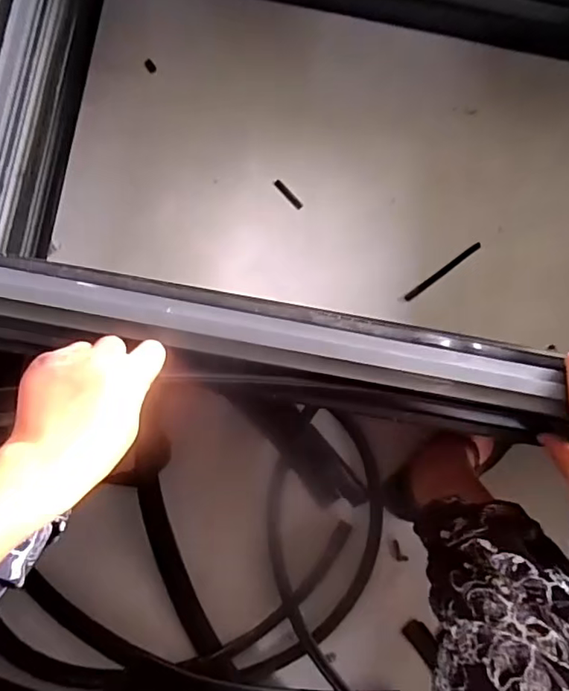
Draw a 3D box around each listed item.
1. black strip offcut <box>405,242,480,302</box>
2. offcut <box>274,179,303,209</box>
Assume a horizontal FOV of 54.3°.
[{"bbox_3d":[0.243,-0.113,0.849,0.144,0.006,0.011,-36,87,-8],"label":"black strip offcut"},{"bbox_3d":[0.006,-0.232,0.852,0.011,0.004,0.058,-43,88,-8],"label":"offcut"}]

